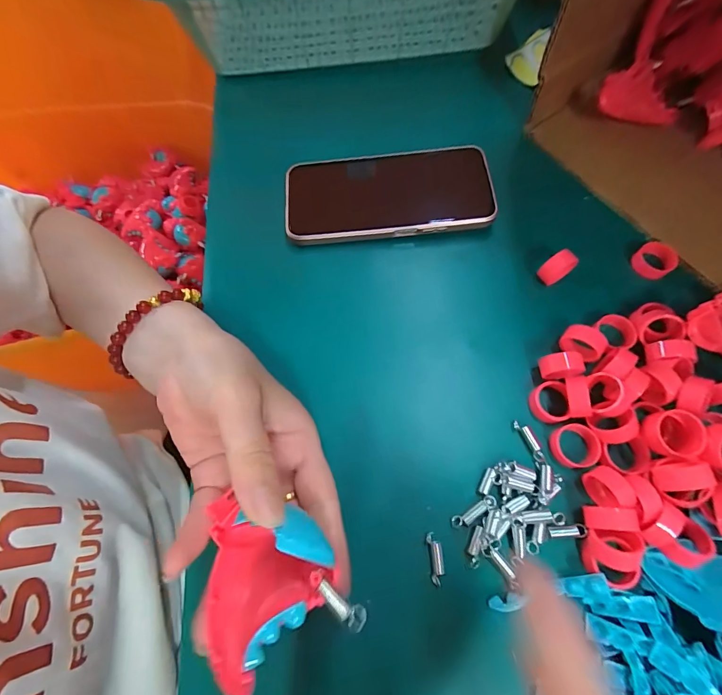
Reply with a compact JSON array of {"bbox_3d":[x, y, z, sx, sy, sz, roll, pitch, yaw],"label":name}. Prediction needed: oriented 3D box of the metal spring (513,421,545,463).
[{"bbox_3d":[0.105,0.058,0.233,0.006,0.007,0.028,-25,70,-8],"label":"metal spring"}]

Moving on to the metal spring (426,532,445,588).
[{"bbox_3d":[0.042,0.119,0.210,0.008,0.004,0.026,-5,68,0],"label":"metal spring"}]

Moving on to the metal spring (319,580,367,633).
[{"bbox_3d":[-0.008,0.106,0.154,0.023,0.004,0.009,33,73,14],"label":"metal spring"}]

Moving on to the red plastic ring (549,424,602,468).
[{"bbox_3d":[0.131,0.061,0.230,0.024,0.015,0.025,-1,68,2],"label":"red plastic ring"}]

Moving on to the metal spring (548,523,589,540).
[{"bbox_3d":[0.118,0.105,0.214,0.023,0.005,0.007,-6,68,0],"label":"metal spring"}]

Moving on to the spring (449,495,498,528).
[{"bbox_3d":[0.067,0.097,0.219,0.028,0.006,0.008,-27,70,-9],"label":"spring"}]

